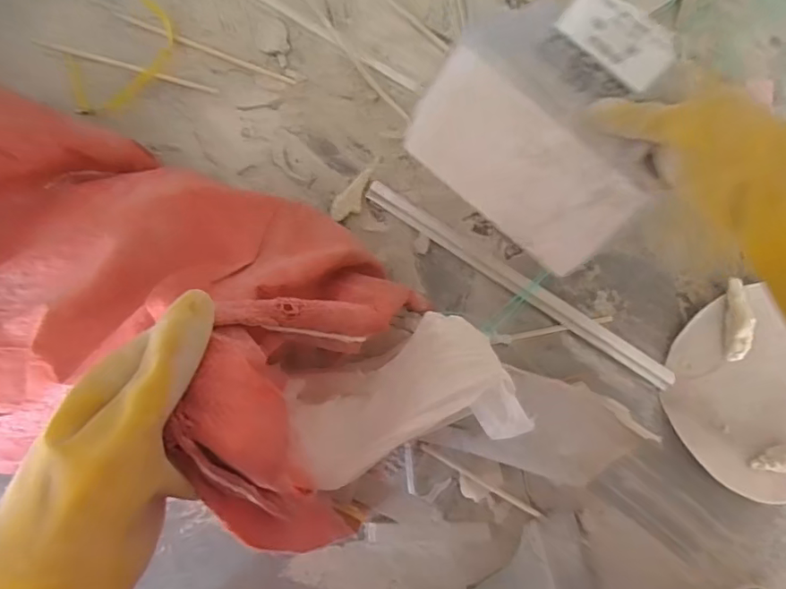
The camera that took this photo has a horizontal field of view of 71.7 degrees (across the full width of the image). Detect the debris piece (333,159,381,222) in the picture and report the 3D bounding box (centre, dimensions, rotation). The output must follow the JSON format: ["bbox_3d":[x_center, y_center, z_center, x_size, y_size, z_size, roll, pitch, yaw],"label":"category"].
[{"bbox_3d":[-0.033,-0.100,0.532,0.023,0.007,0.070,44,89,1],"label":"debris piece"}]

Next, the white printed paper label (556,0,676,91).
[{"bbox_3d":[0.160,-0.184,0.387,0.079,0.010,0.038,41,120,4],"label":"white printed paper label"}]

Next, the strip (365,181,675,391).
[{"bbox_3d":[0.123,-0.008,0.532,0.346,0.017,0.019,34,89,1],"label":"strip"}]

